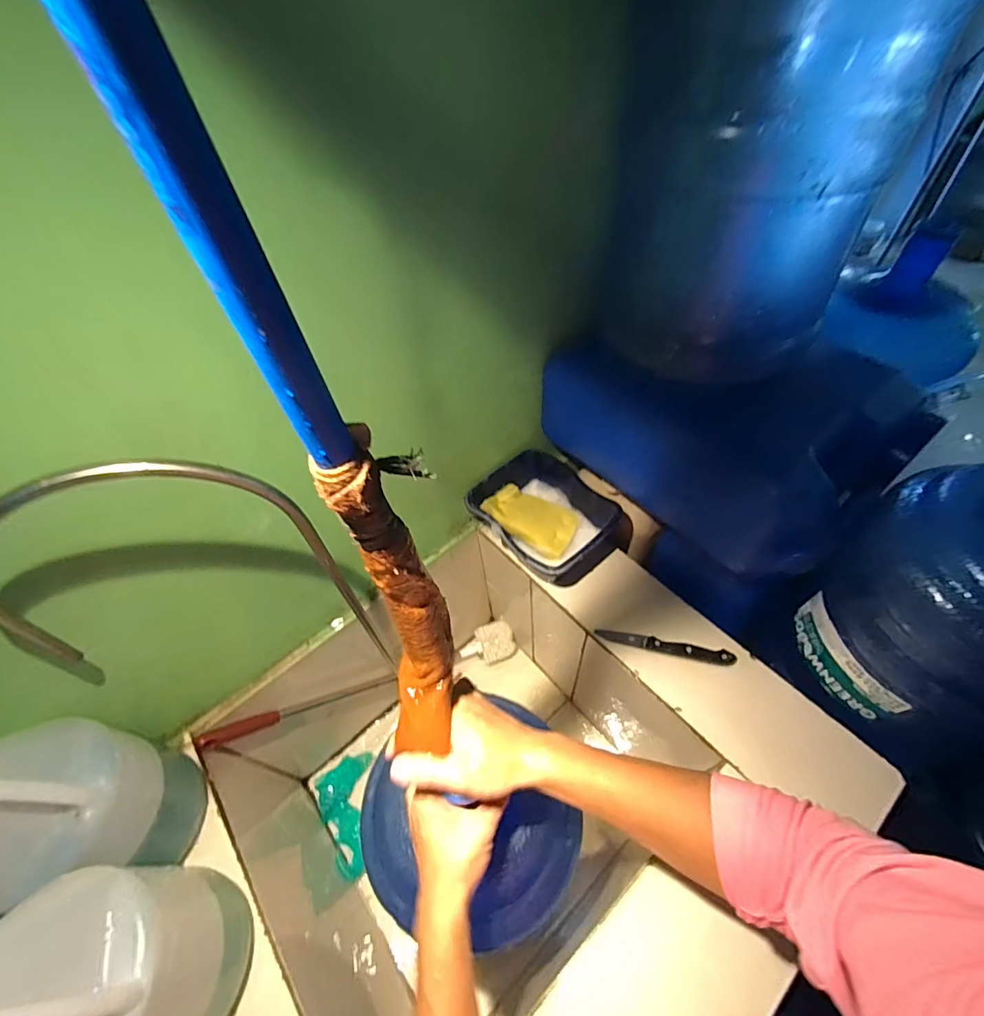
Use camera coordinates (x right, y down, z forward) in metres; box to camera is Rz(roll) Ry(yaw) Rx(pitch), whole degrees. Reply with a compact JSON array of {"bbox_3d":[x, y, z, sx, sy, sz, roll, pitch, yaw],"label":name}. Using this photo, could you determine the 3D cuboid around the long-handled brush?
[{"bbox_3d":[-0.172,0.299,0.800,0.562,0.084,0.072,-5,41,-46],"label":"long-handled brush"}]

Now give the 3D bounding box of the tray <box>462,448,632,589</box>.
[{"bbox_3d":[0.082,0.019,0.729,0.173,0.083,0.208,-38,58,-23],"label":"tray"}]

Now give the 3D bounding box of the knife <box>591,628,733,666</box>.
[{"bbox_3d":[0.230,0.185,0.623,0.175,0.015,0.020,9,53,12],"label":"knife"}]

